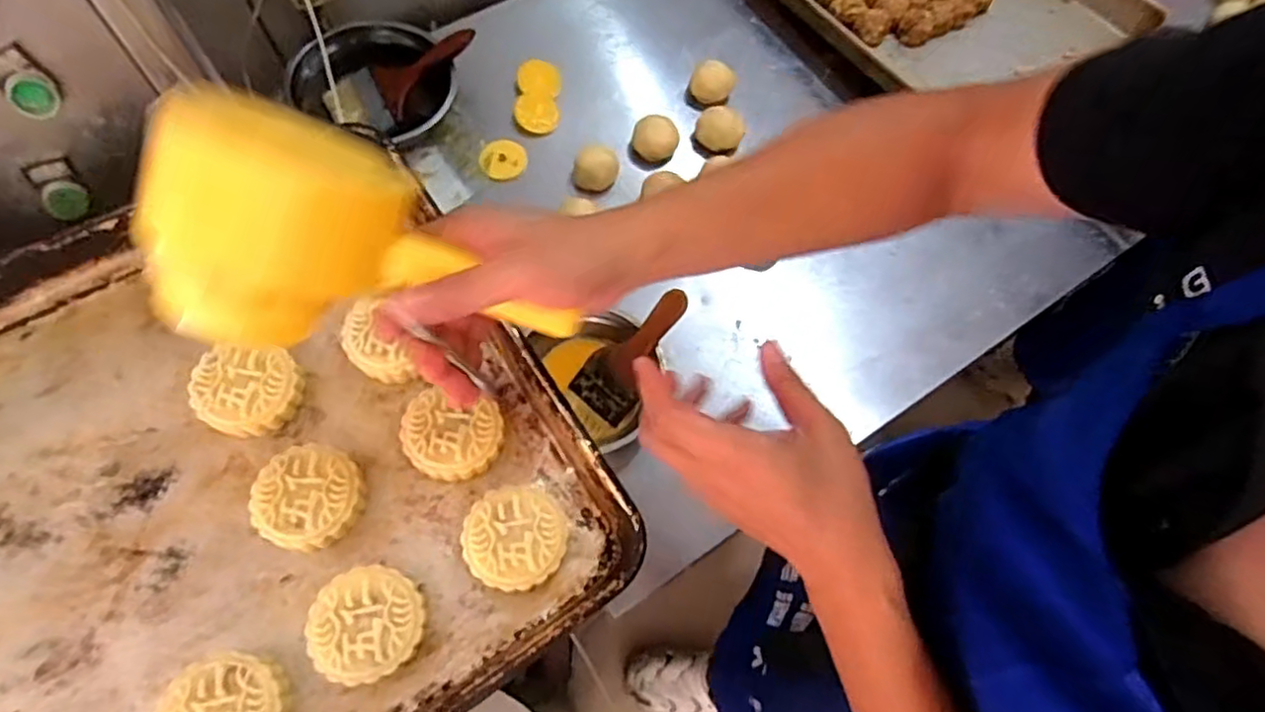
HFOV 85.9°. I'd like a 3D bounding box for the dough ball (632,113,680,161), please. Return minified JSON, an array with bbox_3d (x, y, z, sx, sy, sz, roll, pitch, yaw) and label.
[{"bbox_3d":[0.029,-0.277,0.881,0.057,0.052,0.051,6,67,0],"label":"dough ball"}]

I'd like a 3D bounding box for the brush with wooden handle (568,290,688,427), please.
[{"bbox_3d":[0.003,-0.005,0.723,0.074,0.038,0.153,42,102,14],"label":"brush with wooden handle"}]

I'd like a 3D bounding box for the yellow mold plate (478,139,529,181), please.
[{"bbox_3d":[-0.164,-0.248,0.861,0.059,0.014,0.052,-7,68,-6],"label":"yellow mold plate"}]

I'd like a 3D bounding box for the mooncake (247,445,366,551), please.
[{"bbox_3d":[-0.215,0.094,0.453,0.064,0.022,0.064,1,67,-2],"label":"mooncake"}]

